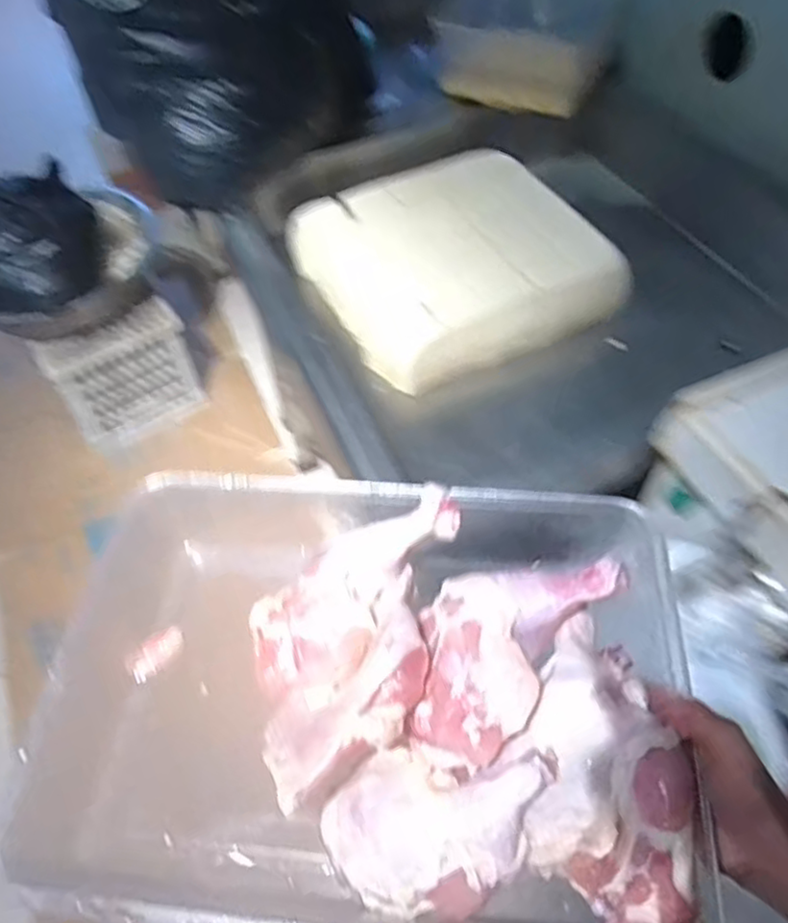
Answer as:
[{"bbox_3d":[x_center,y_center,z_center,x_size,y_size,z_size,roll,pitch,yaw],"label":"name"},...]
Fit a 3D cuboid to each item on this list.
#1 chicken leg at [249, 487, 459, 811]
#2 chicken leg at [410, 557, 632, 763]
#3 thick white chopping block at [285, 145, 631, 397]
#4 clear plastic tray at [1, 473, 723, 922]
[{"bbox_3d":[-0.037,0.121,0.482,0.127,0.054,0.223,10,53,9],"label":"chicken leg"},{"bbox_3d":[0.069,0.116,0.467,0.098,0.047,0.159,34,60,24],"label":"chicken leg"},{"bbox_3d":[0.092,-0.359,1.201,0.428,0.129,0.462,-25,56,-18],"label":"thick white chopping block"},{"bbox_3d":[-0.020,0.147,0.463,0.399,0.109,0.294,5,53,5],"label":"clear plastic tray"}]

